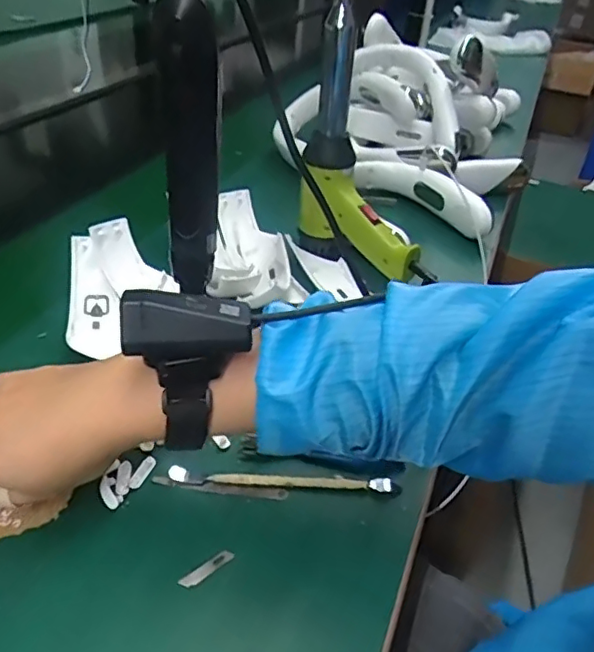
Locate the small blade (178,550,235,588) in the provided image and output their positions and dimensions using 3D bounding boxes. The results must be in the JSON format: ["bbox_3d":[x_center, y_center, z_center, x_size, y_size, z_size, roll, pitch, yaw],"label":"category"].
[{"bbox_3d":[-0.058,0.156,0.374,0.036,0.004,0.010,-28,55,-28],"label":"small blade"}]

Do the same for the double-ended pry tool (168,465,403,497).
[{"bbox_3d":[-0.009,0.115,0.430,0.168,0.008,0.011,5,39,-3],"label":"double-ended pry tool"}]

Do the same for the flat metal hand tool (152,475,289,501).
[{"bbox_3d":[-0.056,0.118,0.423,0.097,0.004,0.009,6,39,-1],"label":"flat metal hand tool"}]

